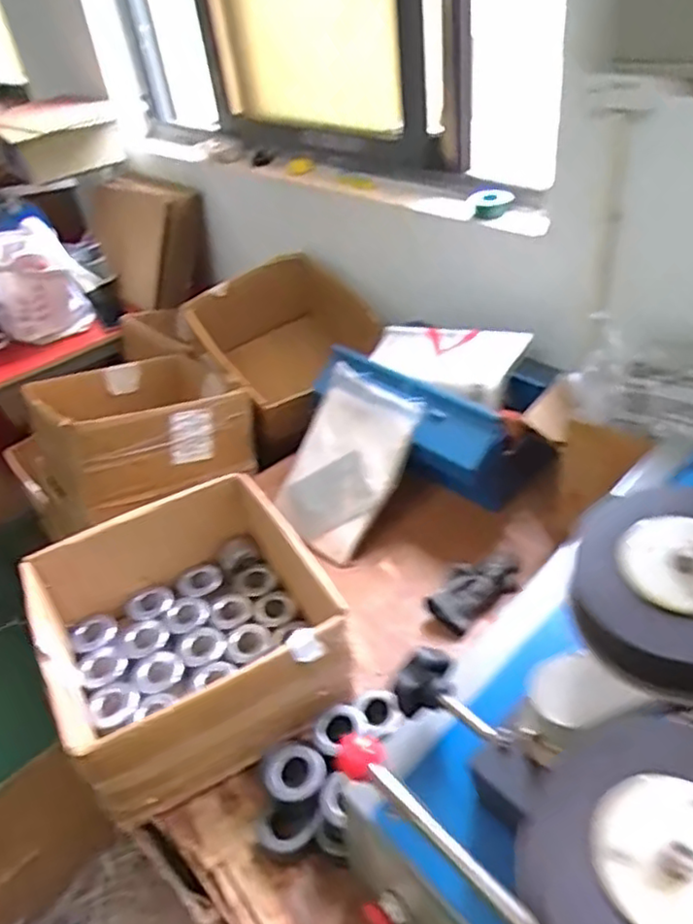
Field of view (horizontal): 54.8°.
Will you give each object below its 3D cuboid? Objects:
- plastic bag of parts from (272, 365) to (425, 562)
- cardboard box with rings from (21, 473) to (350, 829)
[{"bbox_3d":[-0.008,0.001,1.076,0.189,0.270,0.029,31,10,31],"label":"plastic bag of parts"},{"bbox_3d":[-0.196,0.205,0.850,0.325,0.142,0.336,-22,42,-18],"label":"cardboard box with rings"}]

